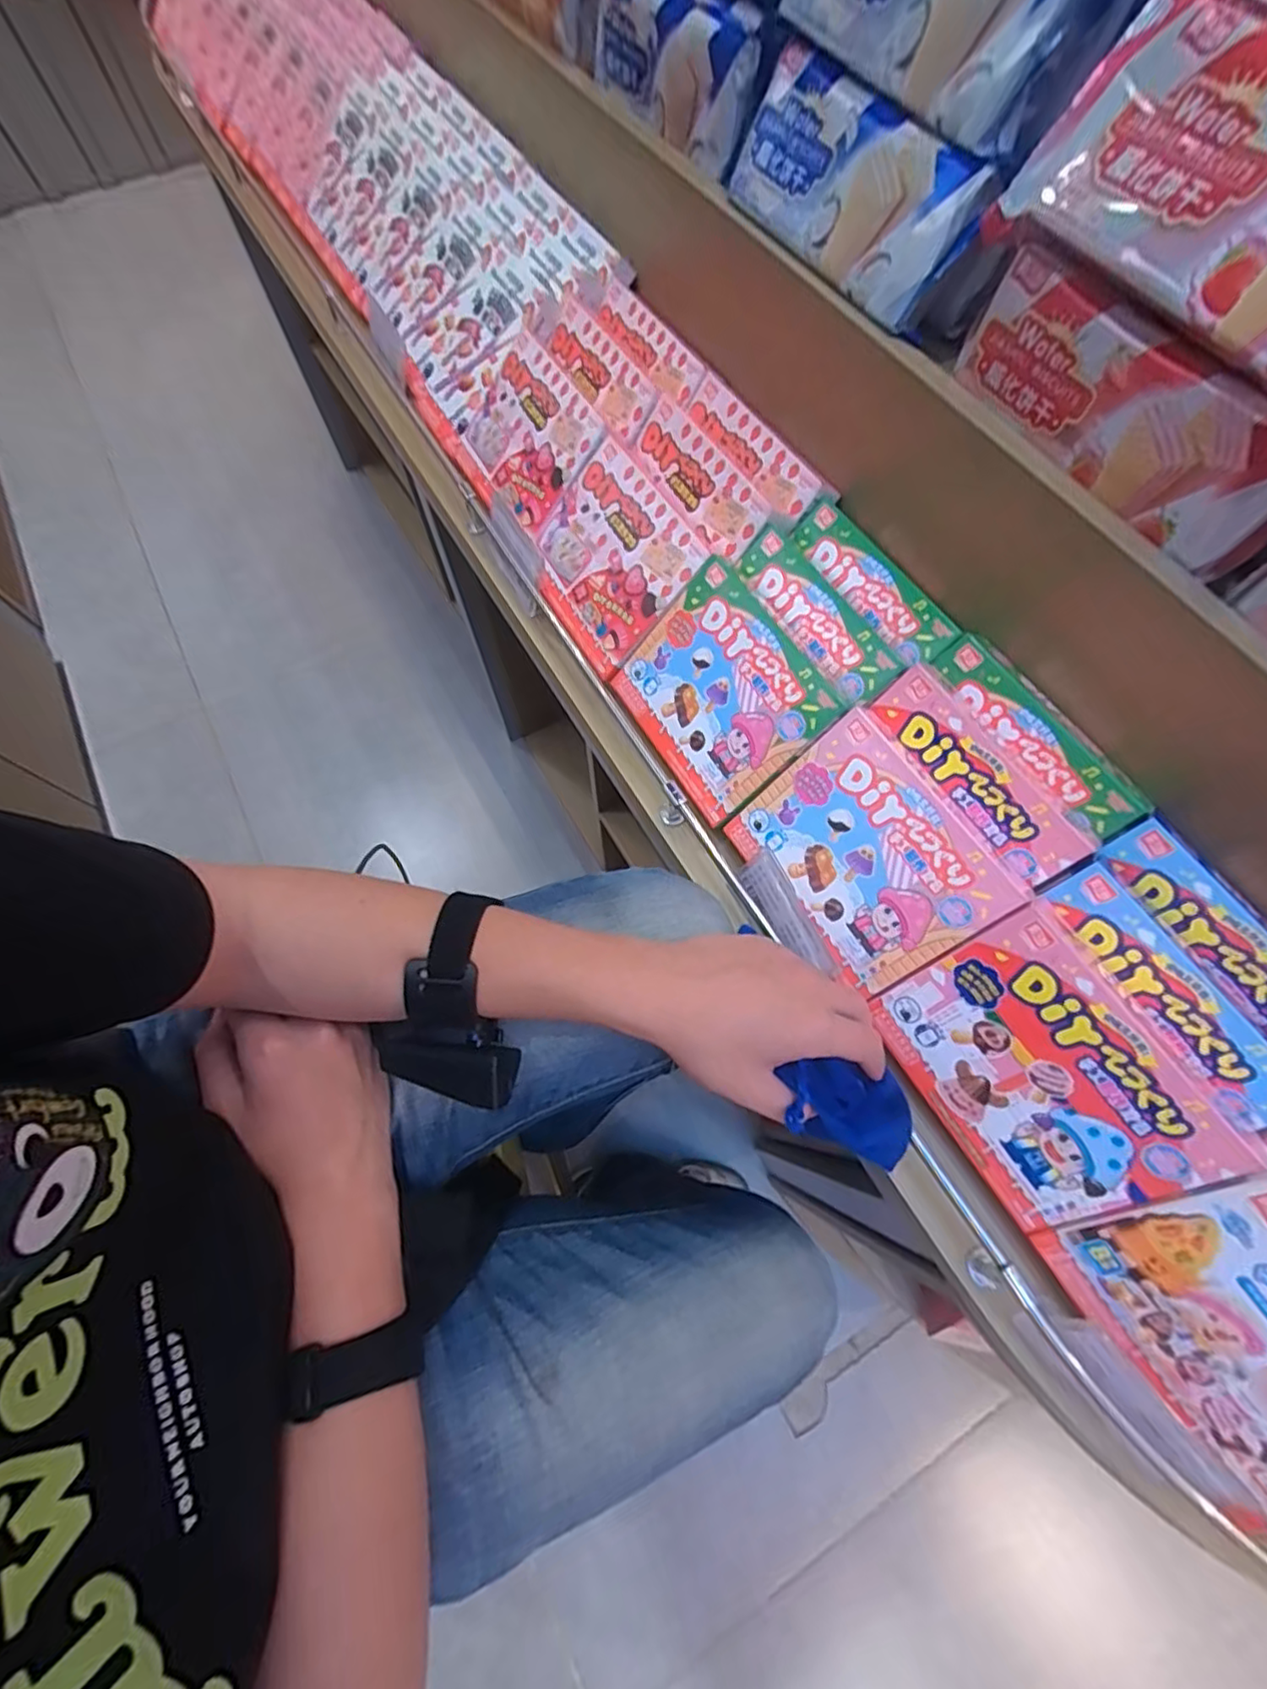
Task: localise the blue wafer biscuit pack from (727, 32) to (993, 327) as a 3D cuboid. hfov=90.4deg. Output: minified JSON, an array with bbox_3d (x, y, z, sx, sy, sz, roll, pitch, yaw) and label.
[{"bbox_3d":[0.136,-0.402,0.388,0.037,0.073,0.175,-22,68,-34],"label":"blue wafer biscuit pack"}]

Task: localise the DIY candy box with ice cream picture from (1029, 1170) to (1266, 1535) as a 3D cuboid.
[{"bbox_3d":[0.315,0.250,0.318,0.031,0.124,0.151,-10,59,-49],"label":"DIY candy box with ice cream picture"}]

